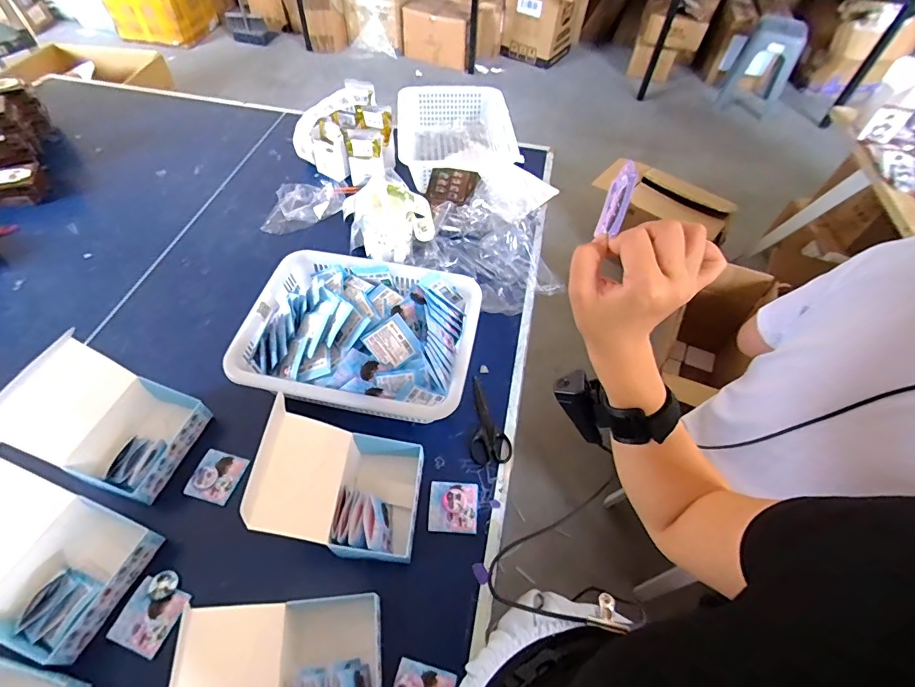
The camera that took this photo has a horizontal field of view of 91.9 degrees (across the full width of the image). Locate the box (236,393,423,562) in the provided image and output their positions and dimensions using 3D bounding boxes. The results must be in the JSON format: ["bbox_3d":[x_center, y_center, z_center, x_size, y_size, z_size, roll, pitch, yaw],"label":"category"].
[{"bbox_3d":[-0.145,0.179,0.567,0.190,0.148,0.152,8,54,2],"label":"box"}]

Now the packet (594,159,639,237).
[{"bbox_3d":[0.117,-0.106,0.326,0.004,0.052,0.049,14,15,-6],"label":"packet"}]

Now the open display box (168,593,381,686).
[{"bbox_3d":[-0.173,0.348,0.454,0.176,0.129,0.144,-3,54,-6],"label":"open display box"}]

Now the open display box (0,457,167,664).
[{"bbox_3d":[-0.480,0.241,0.496,0.168,0.146,0.145,21,55,11],"label":"open display box"}]

